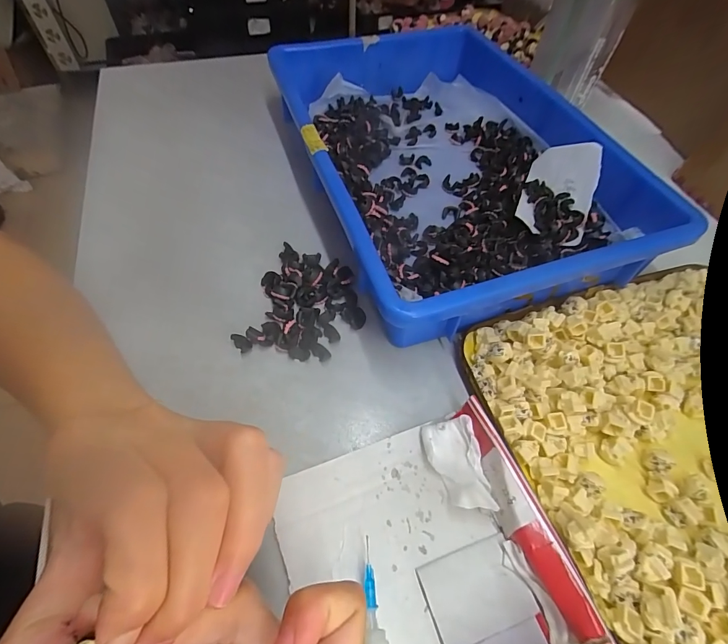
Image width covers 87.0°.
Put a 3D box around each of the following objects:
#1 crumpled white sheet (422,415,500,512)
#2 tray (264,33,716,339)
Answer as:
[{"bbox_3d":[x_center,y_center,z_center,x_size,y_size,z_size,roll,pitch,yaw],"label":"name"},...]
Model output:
[{"bbox_3d":[0.055,0.084,0.226,0.030,0.016,0.052,-9,58,-5],"label":"crumpled white sheet"},{"bbox_3d":[0.070,-0.156,0.353,0.235,0.062,0.353,-17,59,-10],"label":"tray"}]

